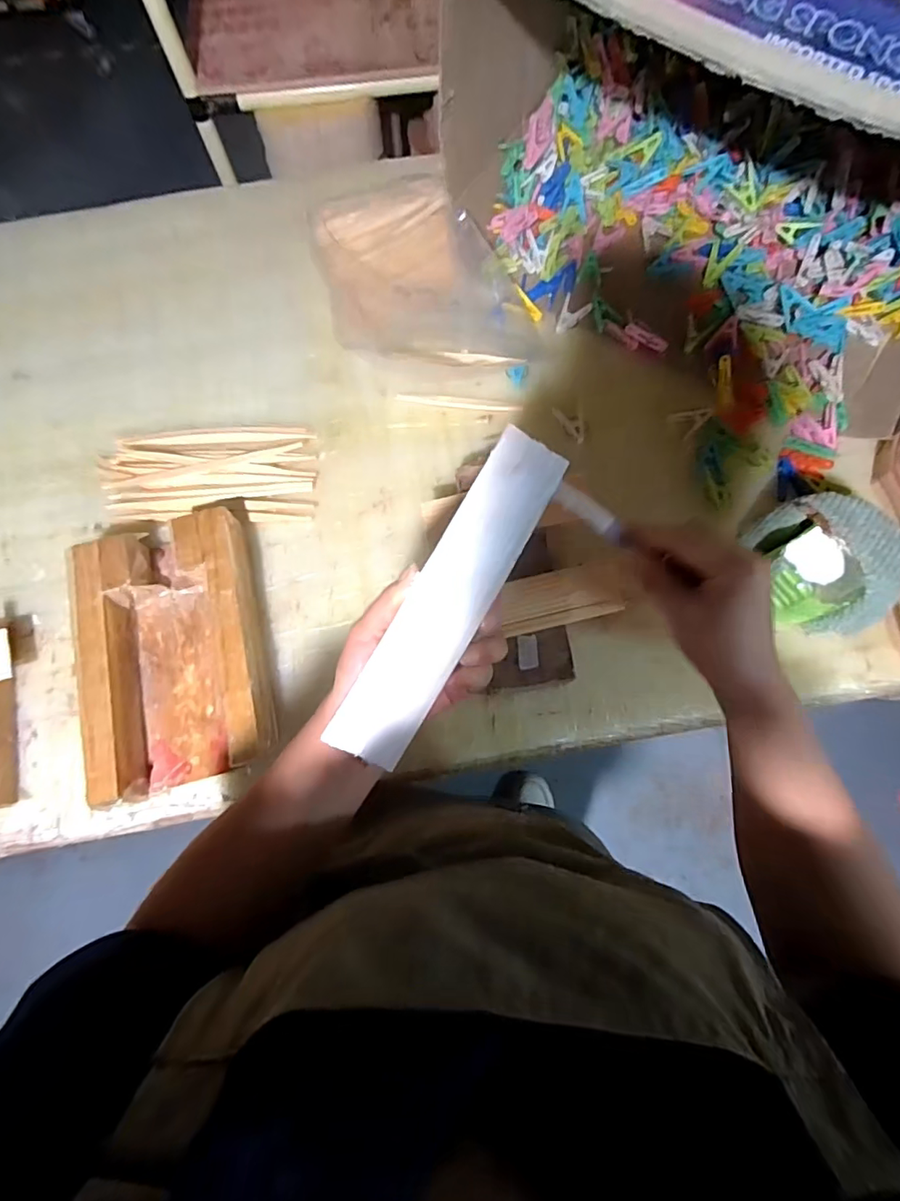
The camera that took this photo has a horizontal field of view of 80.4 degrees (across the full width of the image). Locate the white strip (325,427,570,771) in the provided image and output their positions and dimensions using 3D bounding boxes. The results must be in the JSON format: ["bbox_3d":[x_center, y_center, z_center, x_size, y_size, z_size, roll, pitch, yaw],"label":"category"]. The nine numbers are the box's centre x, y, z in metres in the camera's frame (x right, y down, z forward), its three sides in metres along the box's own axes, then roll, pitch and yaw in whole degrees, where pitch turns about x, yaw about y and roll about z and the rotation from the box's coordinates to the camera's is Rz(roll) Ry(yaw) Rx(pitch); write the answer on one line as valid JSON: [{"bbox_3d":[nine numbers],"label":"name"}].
[{"bbox_3d":[0.002,-0.003,0.352,0.050,0.008,0.237,31,86,-11],"label":"white strip"}]

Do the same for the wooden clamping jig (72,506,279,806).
[{"bbox_3d":[-0.290,0.051,0.562,0.176,0.063,0.270,-16,75,-3],"label":"wooden clamping jig"}]

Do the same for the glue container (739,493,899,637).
[{"bbox_3d":[0.375,-0.036,0.541,0.114,0.107,0.113,0,73,1],"label":"glue container"}]

